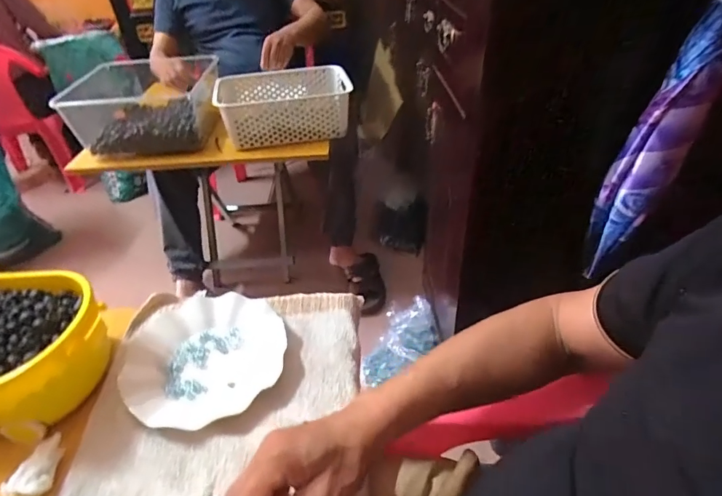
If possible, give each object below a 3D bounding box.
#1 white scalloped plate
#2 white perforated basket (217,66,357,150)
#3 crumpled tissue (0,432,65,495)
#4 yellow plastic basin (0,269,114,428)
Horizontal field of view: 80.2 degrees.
[{"bbox_3d":[-0.184,0.125,0.513,0.182,0.023,0.182,-2,38,2],"label":"white scalloped plate"},{"bbox_3d":[-0.183,-0.344,1.042,0.310,0.106,0.202,-8,38,-5],"label":"white perforated basket"},{"bbox_3d":[-0.307,0.210,0.413,0.034,0.021,0.060,9,40,15],"label":"crumpled tissue"},{"bbox_3d":[-0.401,0.114,0.468,0.245,0.081,0.164,-2,38,2],"label":"yellow plastic basin"}]

